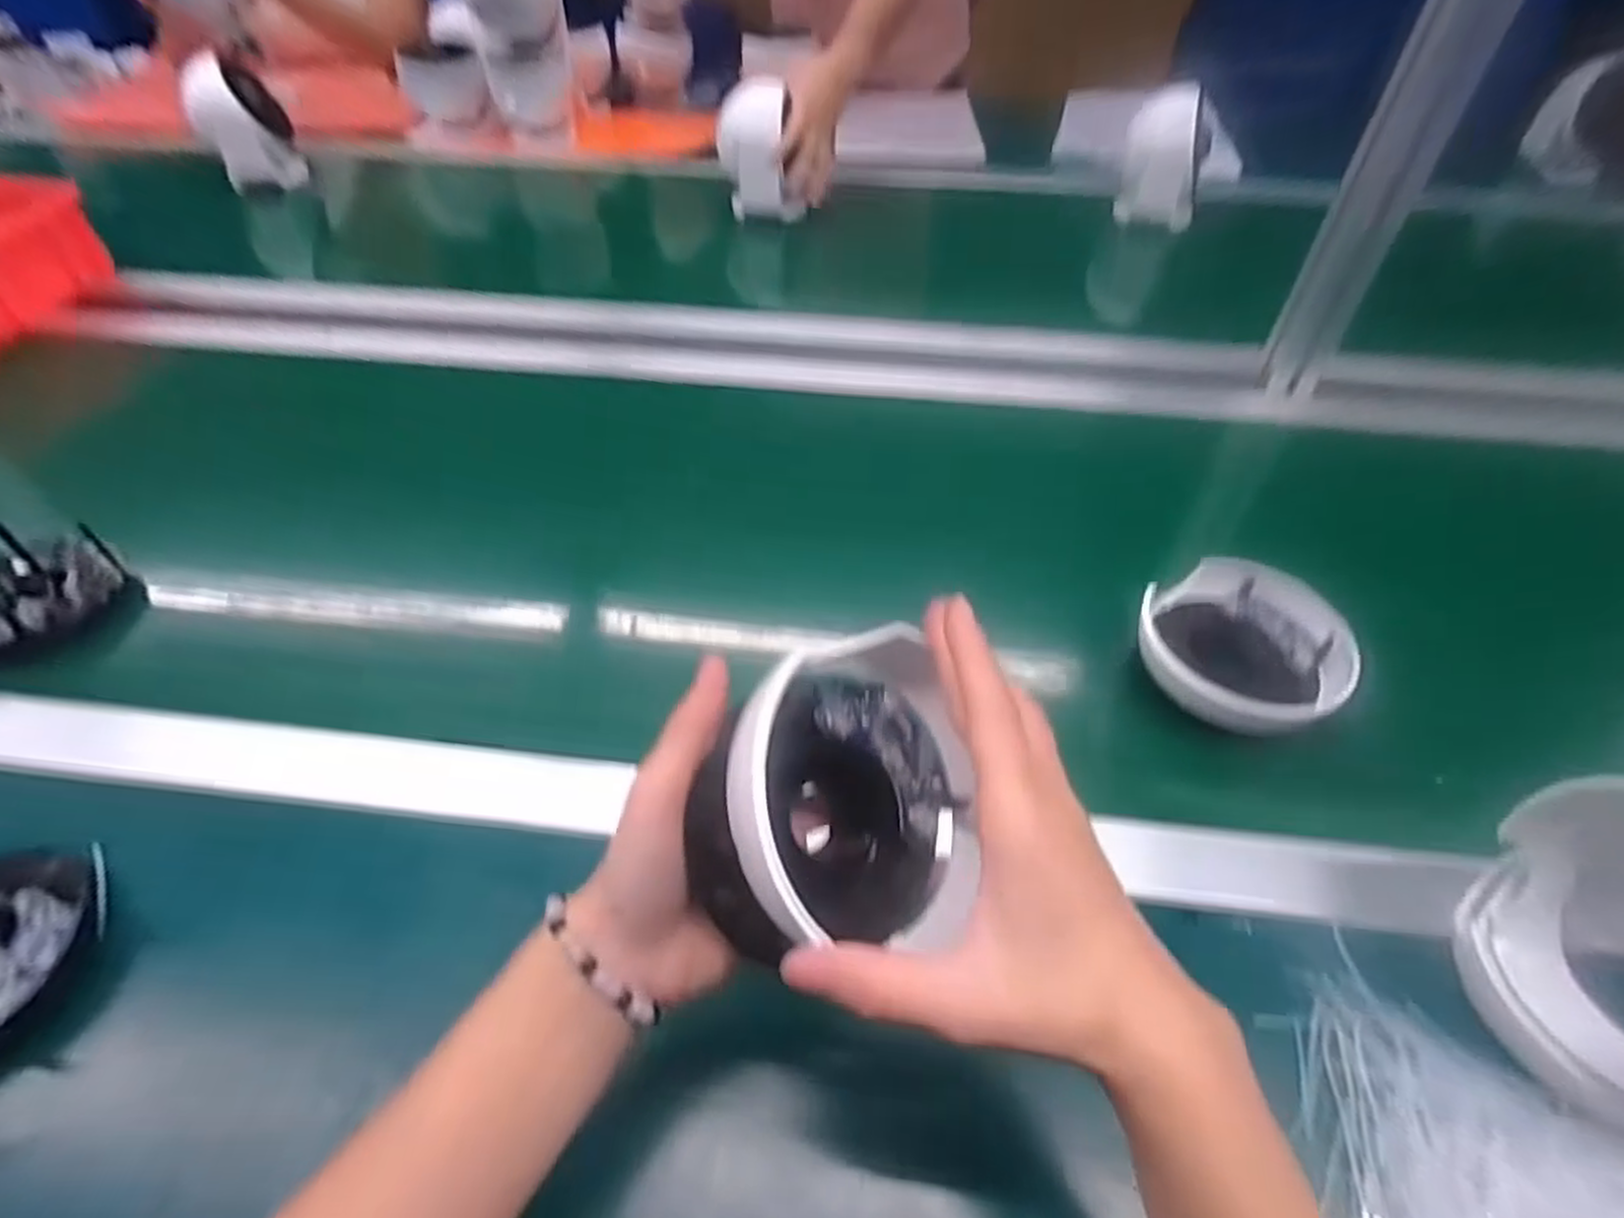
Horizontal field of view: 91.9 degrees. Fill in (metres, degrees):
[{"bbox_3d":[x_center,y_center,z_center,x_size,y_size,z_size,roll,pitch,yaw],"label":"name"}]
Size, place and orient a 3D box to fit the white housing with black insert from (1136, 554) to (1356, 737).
[{"bbox_3d":[0.265,0.022,0.496,0.116,0.051,0.101,14,48,11],"label":"white housing with black insert"}]

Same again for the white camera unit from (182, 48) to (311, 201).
[{"bbox_3d":[-0.716,-0.607,0.994,0.098,0.147,0.082,-26,53,-24],"label":"white camera unit"}]

